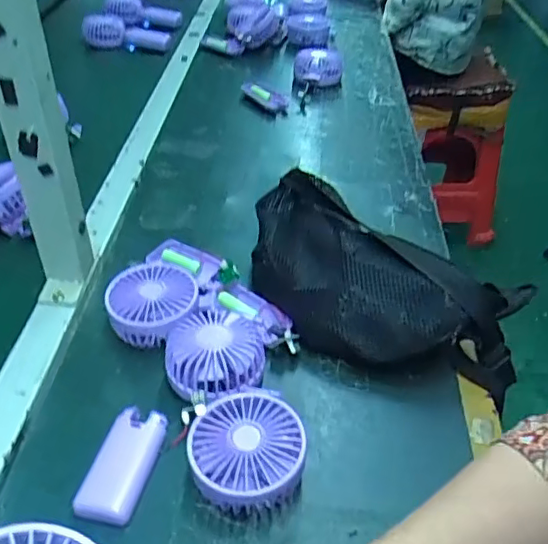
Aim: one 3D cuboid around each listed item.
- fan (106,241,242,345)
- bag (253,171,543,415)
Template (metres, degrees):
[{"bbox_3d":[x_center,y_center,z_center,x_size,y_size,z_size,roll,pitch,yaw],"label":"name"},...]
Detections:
[{"bbox_3d":[-0.101,0.014,0.584,0.104,0.043,0.153,13,42,12],"label":"fan"},{"bbox_3d":[0.087,0.008,0.562,0.292,0.088,0.150,32,49,30],"label":"bag"}]

